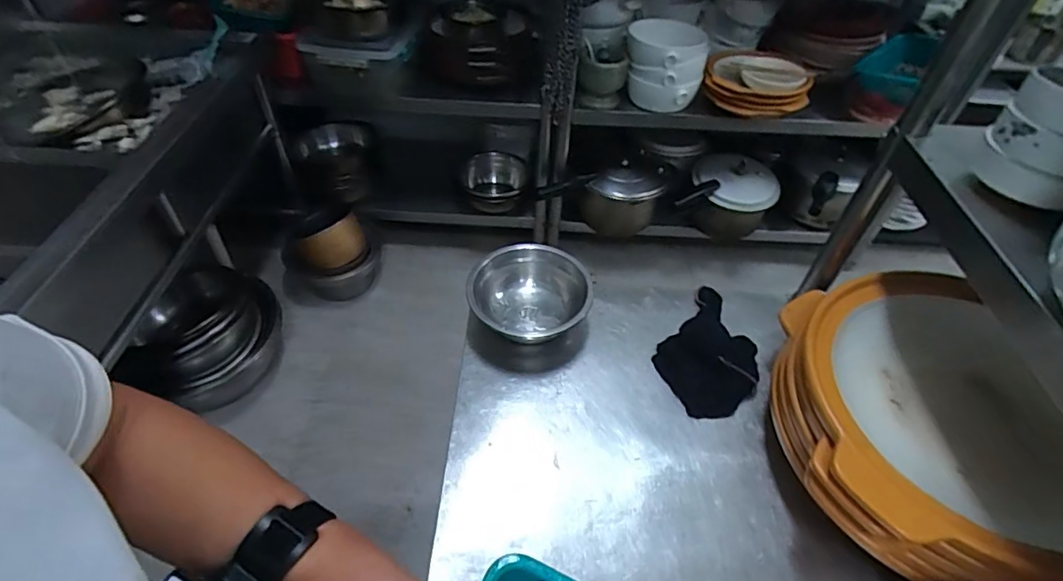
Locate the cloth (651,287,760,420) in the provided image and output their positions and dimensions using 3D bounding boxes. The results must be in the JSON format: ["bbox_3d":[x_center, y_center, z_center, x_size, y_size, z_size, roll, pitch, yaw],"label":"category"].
[{"bbox_3d":[0.257,0.077,0.745,0.135,0.049,0.202,31,55,22],"label":"cloth"}]

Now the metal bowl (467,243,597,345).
[{"bbox_3d":[-0.001,0.002,0.775,0.164,0.068,0.142,7,49,3],"label":"metal bowl"}]

